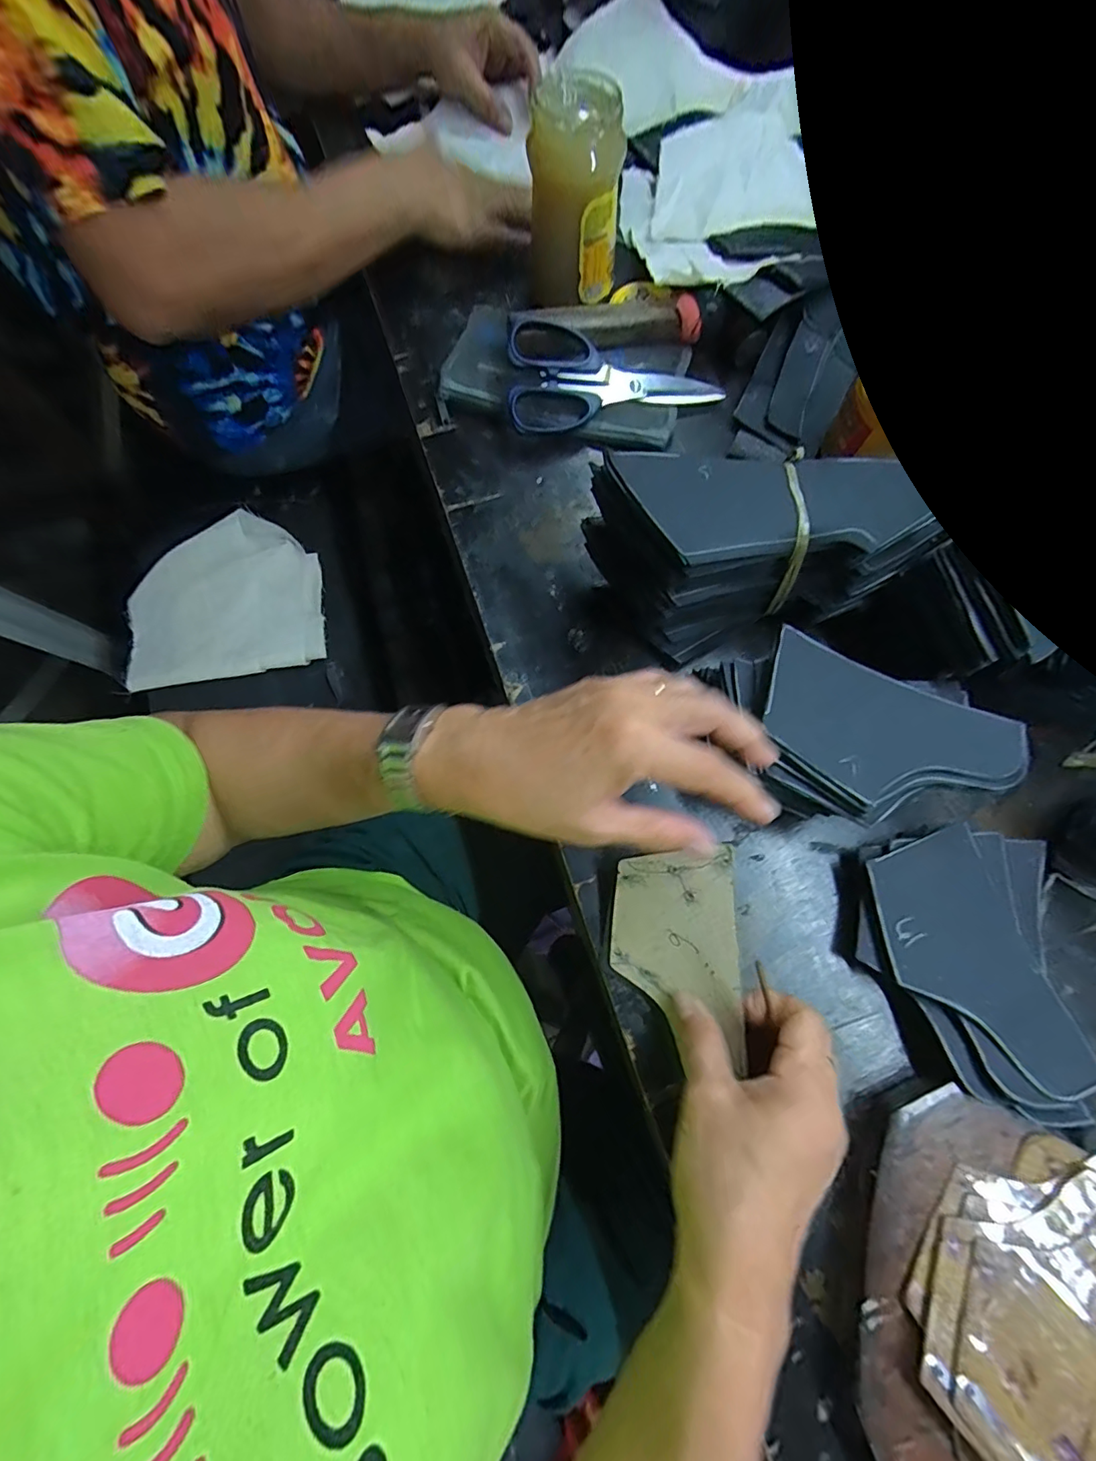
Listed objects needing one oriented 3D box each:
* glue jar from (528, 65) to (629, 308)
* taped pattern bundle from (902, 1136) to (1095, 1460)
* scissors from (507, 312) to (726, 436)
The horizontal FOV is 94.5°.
[{"bbox_3d":[0.024,-0.427,0.409,0.067,0.122,0.073,0,72,0],"label":"glue jar"},{"bbox_3d":[0.244,0.272,0.244,0.094,0.021,0.150,37,76,11],"label":"taped pattern bundle"},{"bbox_3d":[0.058,-0.293,0.419,0.181,0.012,0.082,-7,106,-12],"label":"scissors"}]

